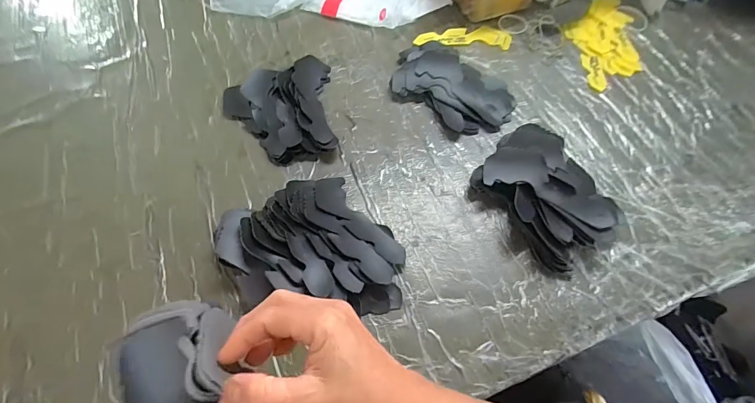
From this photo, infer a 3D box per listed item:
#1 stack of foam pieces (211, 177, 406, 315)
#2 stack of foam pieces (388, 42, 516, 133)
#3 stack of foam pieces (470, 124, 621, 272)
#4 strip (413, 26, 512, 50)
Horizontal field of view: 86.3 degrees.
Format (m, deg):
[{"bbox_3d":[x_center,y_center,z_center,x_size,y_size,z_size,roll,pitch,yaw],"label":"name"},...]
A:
[{"bbox_3d":[-0.072,0.042,0.445,0.197,0.035,0.170,0,61,0],"label":"stack of foam pieces"},{"bbox_3d":[0.102,-0.166,0.563,0.116,0.035,0.179,-38,68,-19],"label":"stack of foam pieces"},{"bbox_3d":[0.193,-0.012,0.466,0.109,0.041,0.161,-30,65,-16],"label":"stack of foam pieces"},{"bbox_3d":[0.133,-0.256,0.628,0.148,0.007,0.048,0,61,-1],"label":"strip"}]

